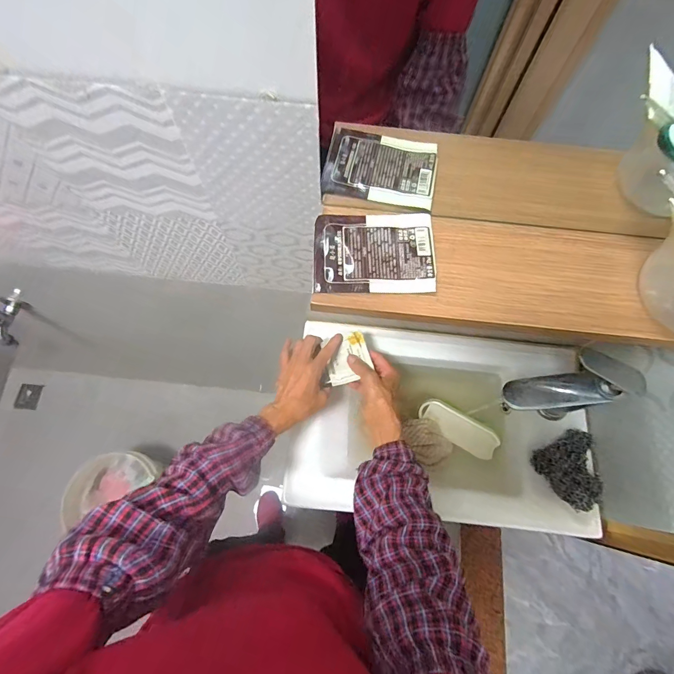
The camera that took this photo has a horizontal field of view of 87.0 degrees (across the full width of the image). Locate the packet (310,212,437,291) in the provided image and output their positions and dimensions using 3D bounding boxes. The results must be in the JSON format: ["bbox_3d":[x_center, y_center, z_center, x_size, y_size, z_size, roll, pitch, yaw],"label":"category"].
[{"bbox_3d":[0.033,-0.075,0.318,0.105,0.006,0.077,0,69,-1],"label":"packet"}]

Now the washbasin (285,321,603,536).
[{"bbox_3d":[0.172,0.148,0.618,0.474,0.110,0.298,7,69,1],"label":"washbasin"}]

